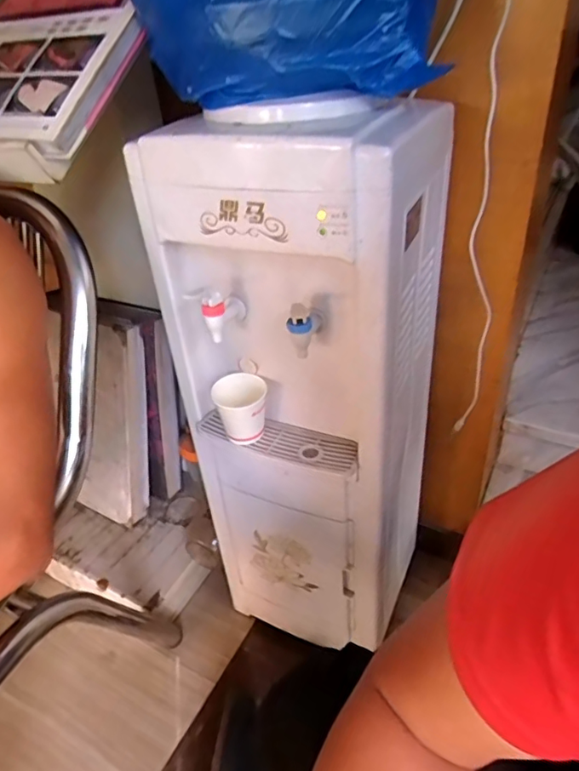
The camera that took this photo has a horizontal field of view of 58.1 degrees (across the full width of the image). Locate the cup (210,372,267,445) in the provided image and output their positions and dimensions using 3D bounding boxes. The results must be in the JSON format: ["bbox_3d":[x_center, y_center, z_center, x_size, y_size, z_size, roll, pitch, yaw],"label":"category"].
[{"bbox_3d":[-0.060,0.030,0.664,0.067,0.075,0.066,-11,36,-8],"label":"cup"}]

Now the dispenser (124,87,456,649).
[{"bbox_3d":[0.052,0.009,0.770,0.277,0.772,0.315,13,39,24],"label":"dispenser"}]

